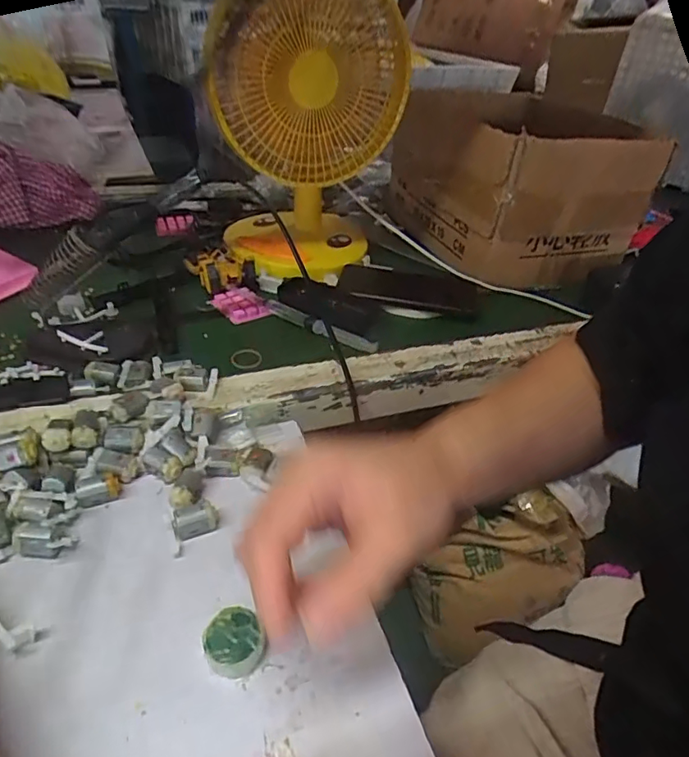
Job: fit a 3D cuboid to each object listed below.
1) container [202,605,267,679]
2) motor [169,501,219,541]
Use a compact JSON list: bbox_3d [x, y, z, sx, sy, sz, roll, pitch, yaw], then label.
[{"bbox_3d":[-0.063,0.150,0.303,0.032,0.018,0.032,4,37,-3],"label":"container"},{"bbox_3d":[-0.103,0.096,0.365,0.032,0.019,0.018,-7,39,-17],"label":"motor"}]

